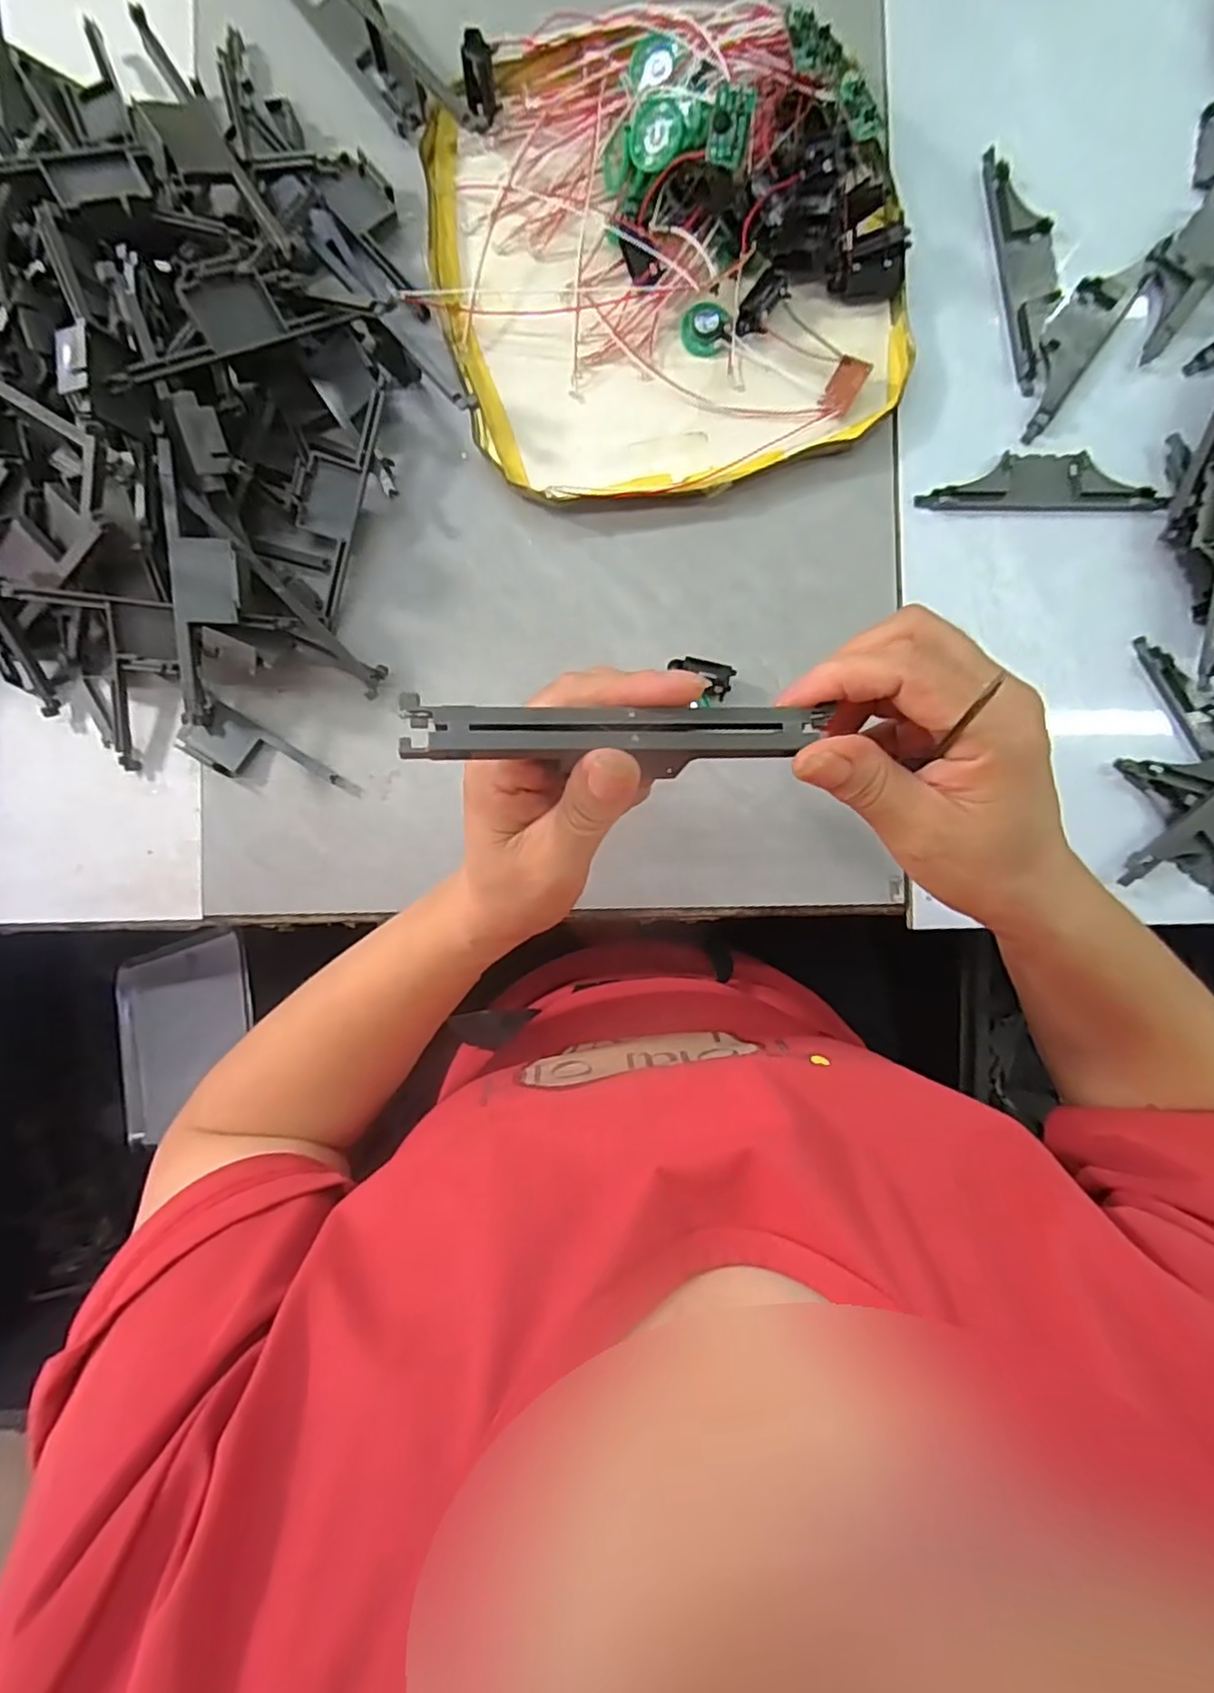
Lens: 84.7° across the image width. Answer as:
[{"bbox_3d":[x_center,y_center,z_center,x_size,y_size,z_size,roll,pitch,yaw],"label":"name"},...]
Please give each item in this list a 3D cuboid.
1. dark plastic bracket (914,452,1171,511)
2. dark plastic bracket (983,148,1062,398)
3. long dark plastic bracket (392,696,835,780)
[{"bbox_3d":[0.244,-0.205,0.373,0.133,0.004,0.032,0,88,2],"label":"dark plastic bracket"},{"bbox_3d":[0.238,-0.325,0.375,0.031,0.008,0.135,-8,88,2],"label":"dark plastic bracket"},{"bbox_3d":[0.005,-0.034,0.211,0.133,0.011,0.021,-2,88,-10],"label":"long dark plastic bracket"}]

